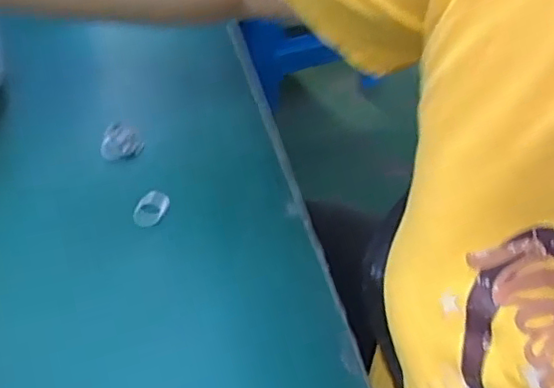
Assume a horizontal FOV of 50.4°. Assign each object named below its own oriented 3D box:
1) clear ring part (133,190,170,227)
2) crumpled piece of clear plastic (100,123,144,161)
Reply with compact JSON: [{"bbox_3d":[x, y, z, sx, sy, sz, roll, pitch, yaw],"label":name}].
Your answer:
[{"bbox_3d":[-0.089,0.011,0.421,0.020,0.013,0.026,35,62,20],"label":"clear ring part"},{"bbox_3d":[-0.118,-0.039,0.449,0.028,0.012,0.030,1,56,-1],"label":"crumpled piece of clear plastic"}]

